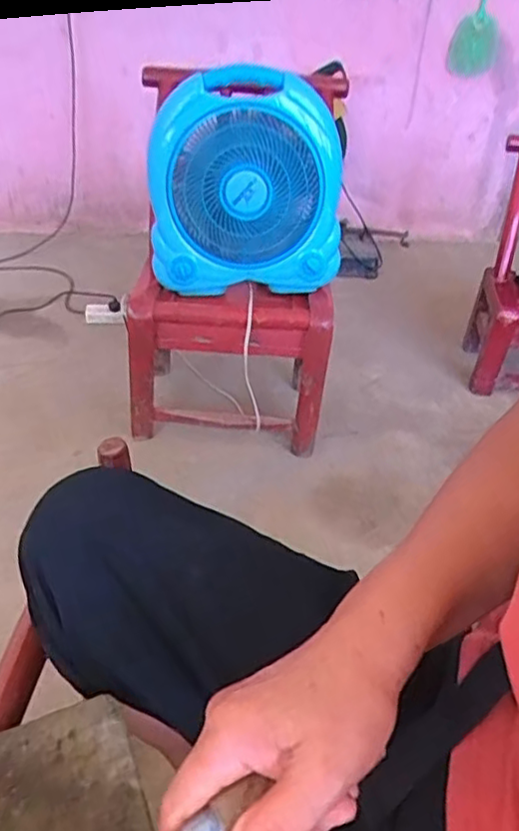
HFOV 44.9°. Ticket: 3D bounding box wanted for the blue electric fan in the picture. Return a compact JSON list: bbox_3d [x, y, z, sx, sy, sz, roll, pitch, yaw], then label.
[{"bbox_3d":[-0.025,-0.434,1.177,0.347,0.338,0.201,2,36,-3],"label":"blue electric fan"}]

